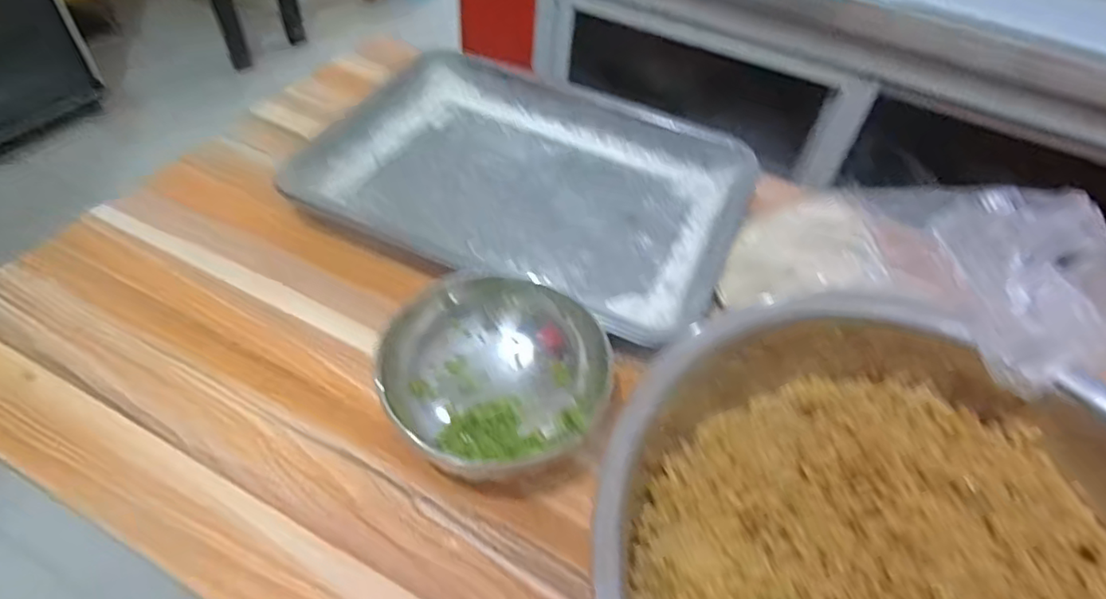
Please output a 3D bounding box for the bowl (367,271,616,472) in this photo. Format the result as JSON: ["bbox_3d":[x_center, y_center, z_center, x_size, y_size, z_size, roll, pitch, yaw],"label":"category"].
[{"bbox_3d":[-0.039,0.055,0.432,0.142,0.078,0.130,2,50,-3],"label":"bowl"}]

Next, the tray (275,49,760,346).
[{"bbox_3d":[-0.019,-0.127,0.613,0.405,0.034,0.299,22,52,14],"label":"tray"}]

